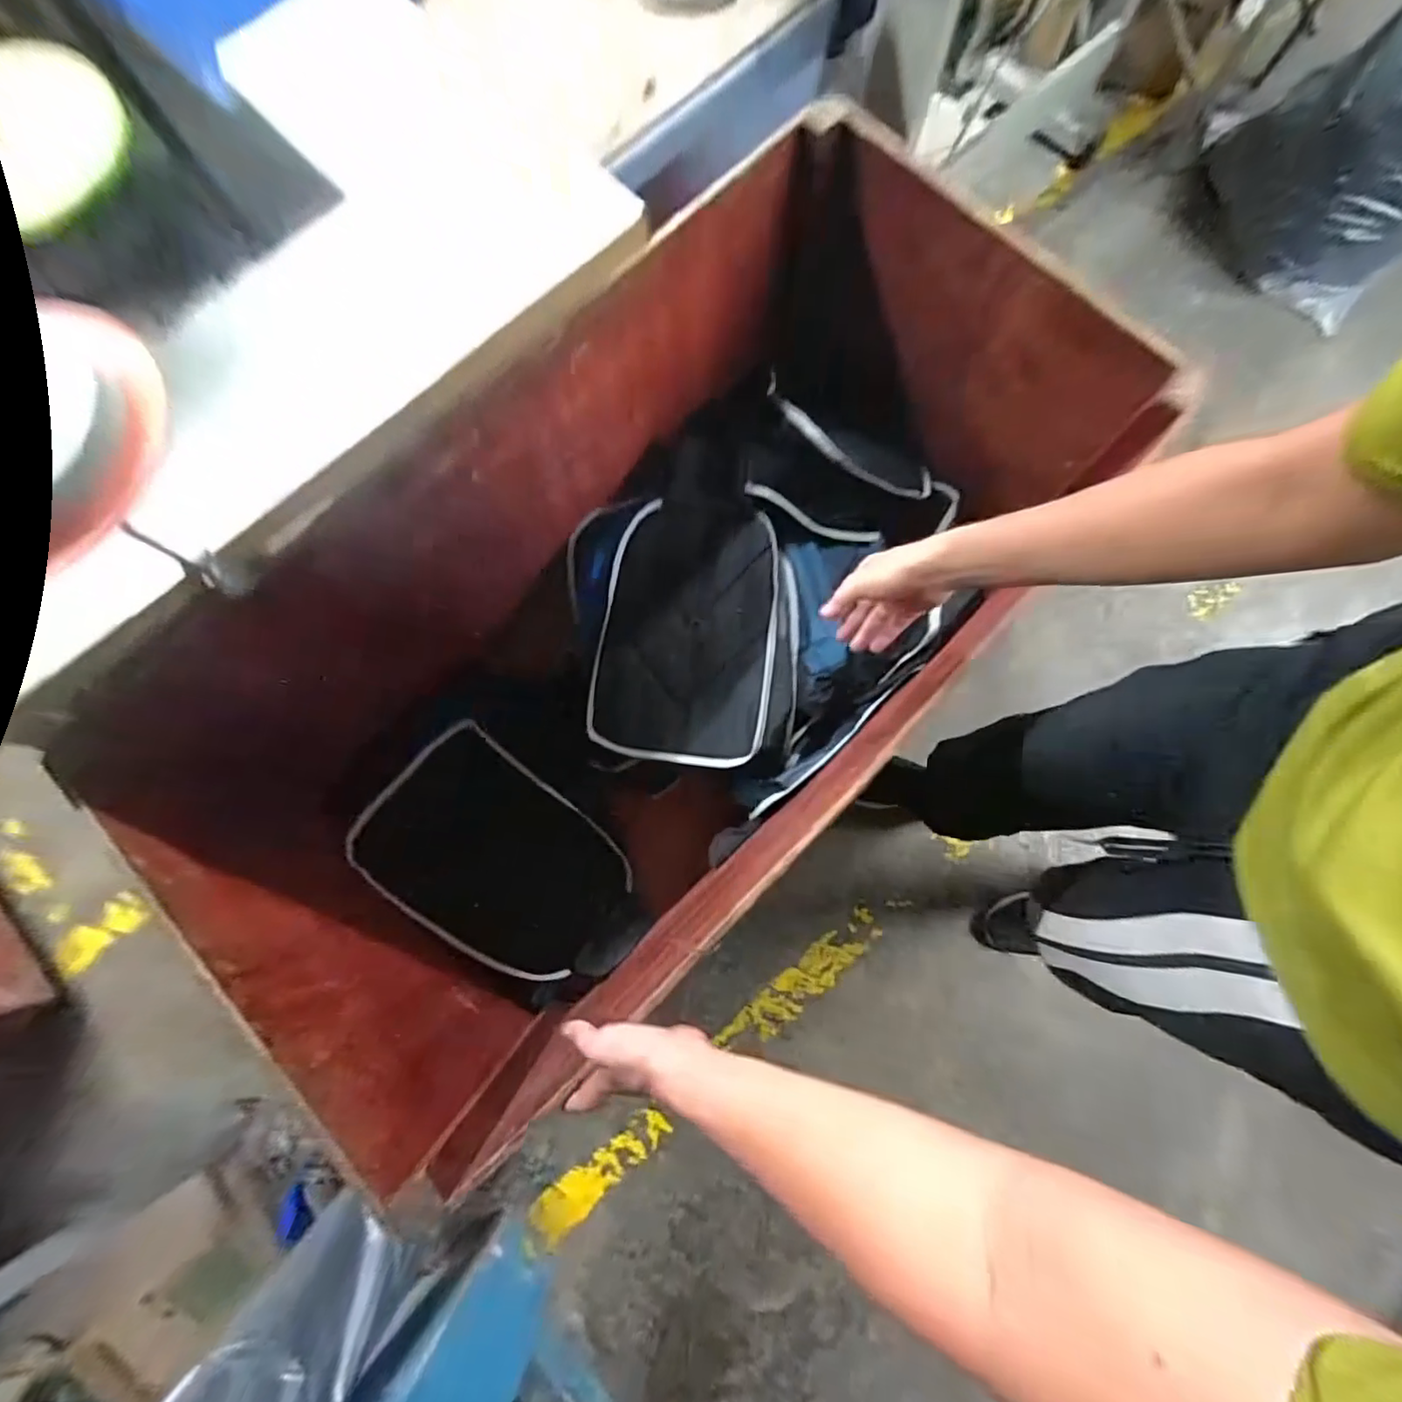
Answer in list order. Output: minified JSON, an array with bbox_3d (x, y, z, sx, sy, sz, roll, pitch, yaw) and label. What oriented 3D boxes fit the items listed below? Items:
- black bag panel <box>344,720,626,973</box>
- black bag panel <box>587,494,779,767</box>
[{"bbox_3d":[-0.341,0.275,1.031,0.431,0.027,0.293,42,72,-12],"label":"black bag panel"},{"bbox_3d":[-0.025,-0.116,1.010,0.288,0.076,0.427,8,80,2],"label":"black bag panel"}]

